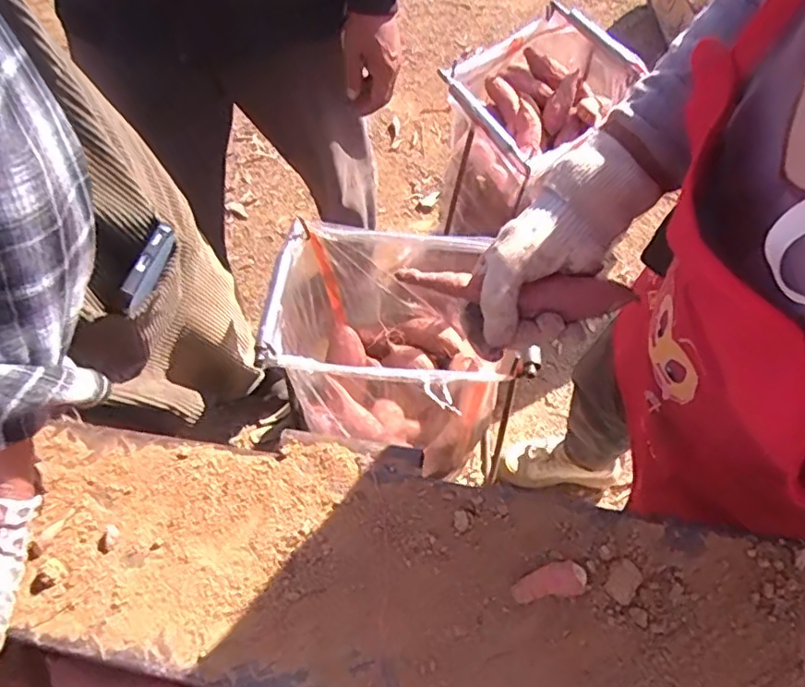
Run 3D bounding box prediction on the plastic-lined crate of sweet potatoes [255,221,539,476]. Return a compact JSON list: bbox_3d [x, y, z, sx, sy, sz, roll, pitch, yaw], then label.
[{"bbox_3d":[-0.017,0.002,0.851,0.267,0.299,0.247,7,60,6],"label":"plastic-lined crate of sweet potatoes"}]

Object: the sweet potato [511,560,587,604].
[{"bbox_3d":[0.083,0.135,0.346,0.042,0.013,0.017,-8,59,-2],"label":"sweet potato"}]

